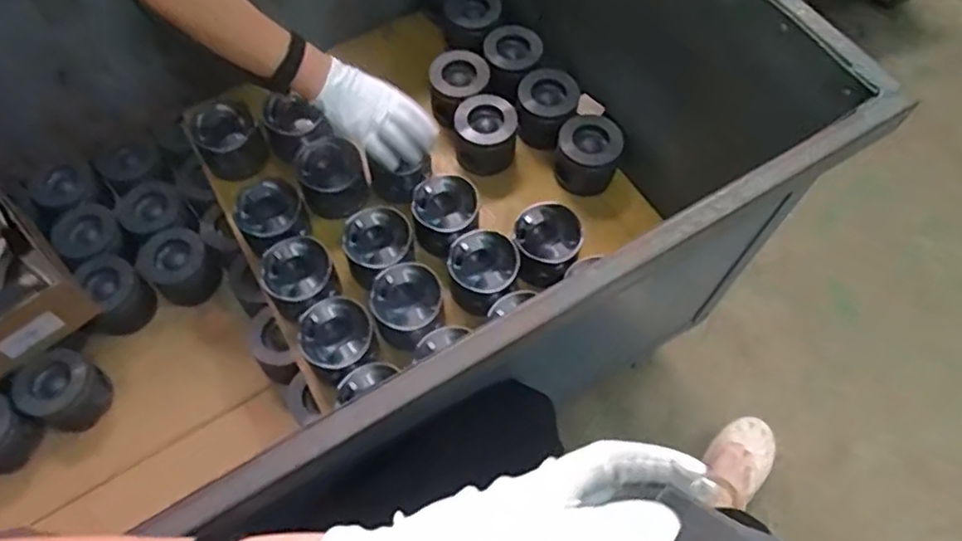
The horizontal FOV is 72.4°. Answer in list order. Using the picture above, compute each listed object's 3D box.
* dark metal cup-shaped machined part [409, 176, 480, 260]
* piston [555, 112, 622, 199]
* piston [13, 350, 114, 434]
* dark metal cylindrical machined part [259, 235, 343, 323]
[{"bbox_3d":[-0.048,-0.068,0.901,0.095,0.081,0.098,-38,69,-17],"label":"dark metal cup-shaped machined part"},{"bbox_3d":[0.152,-0.163,0.945,0.082,0.084,0.092,-10,64,-4],"label":"piston"},{"bbox_3d":[-0.542,0.157,0.863,0.087,0.072,0.092,22,66,11],"label":"piston"},{"bbox_3d":[-0.228,0.007,0.835,0.094,0.057,0.091,0,63,0],"label":"dark metal cylindrical machined part"}]

